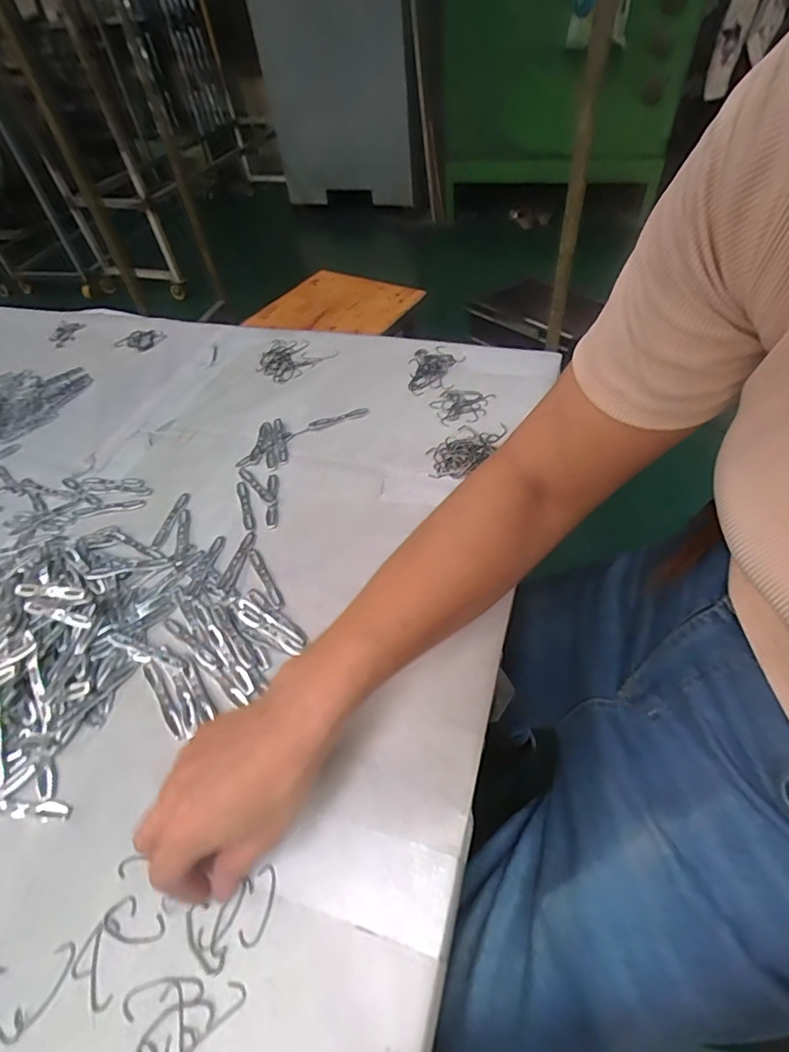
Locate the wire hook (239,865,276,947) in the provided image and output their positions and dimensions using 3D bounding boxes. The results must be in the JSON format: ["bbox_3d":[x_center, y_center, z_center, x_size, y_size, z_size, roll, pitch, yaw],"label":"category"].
[{"bbox_3d":[-0.075,0.212,0.282,0.014,0.004,0.037,9,51,13],"label":"wire hook"}]

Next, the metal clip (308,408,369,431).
[{"bbox_3d":[-0.061,-0.117,0.556,0.067,0.004,0.013,-18,50,-9],"label":"metal clip"}]

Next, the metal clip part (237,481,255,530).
[{"bbox_3d":[-0.144,-0.021,0.488,0.010,0.004,0.069,-18,50,-9],"label":"metal clip part"}]

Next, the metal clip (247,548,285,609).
[{"bbox_3d":[-0.110,0.042,0.426,0.010,0.004,0.070,-27,53,-17],"label":"metal clip"}]

